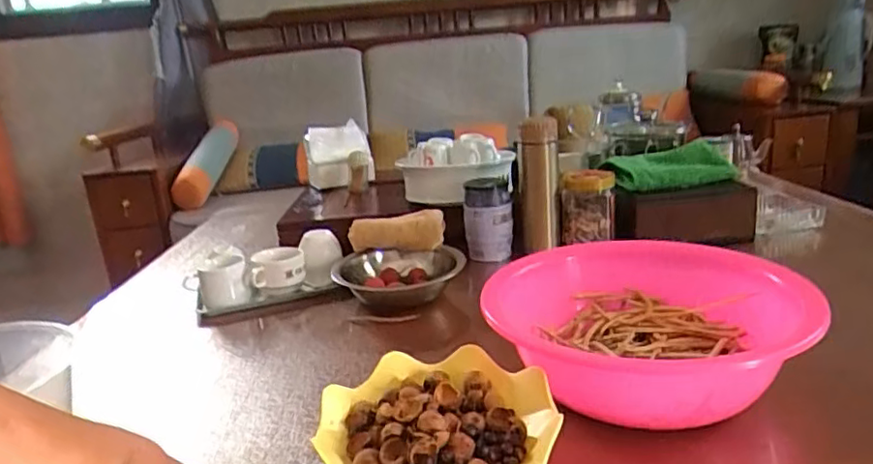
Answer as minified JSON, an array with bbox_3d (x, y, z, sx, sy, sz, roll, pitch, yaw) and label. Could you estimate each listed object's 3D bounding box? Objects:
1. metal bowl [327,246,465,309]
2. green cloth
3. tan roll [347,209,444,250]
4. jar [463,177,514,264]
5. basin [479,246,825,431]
[{"bbox_3d":[-0.056,0.072,0.942,0.189,0.057,0.189,-6,16,2],"label":"metal bowl"},{"bbox_3d":[0.423,-0.117,1.106,0.234,0.046,0.140,-12,16,-18],"label":"green cloth"},{"bbox_3d":[-0.066,0.001,1.000,0.156,0.050,0.052,-3,16,9],"label":"tan roll"},{"bbox_3d":[0.092,-0.021,1.056,0.083,0.132,0.065,-4,16,7],"label":"jar"},{"bbox_3d":[0.216,0.106,0.630,0.295,0.105,0.319,-6,16,2],"label":"basin"}]

